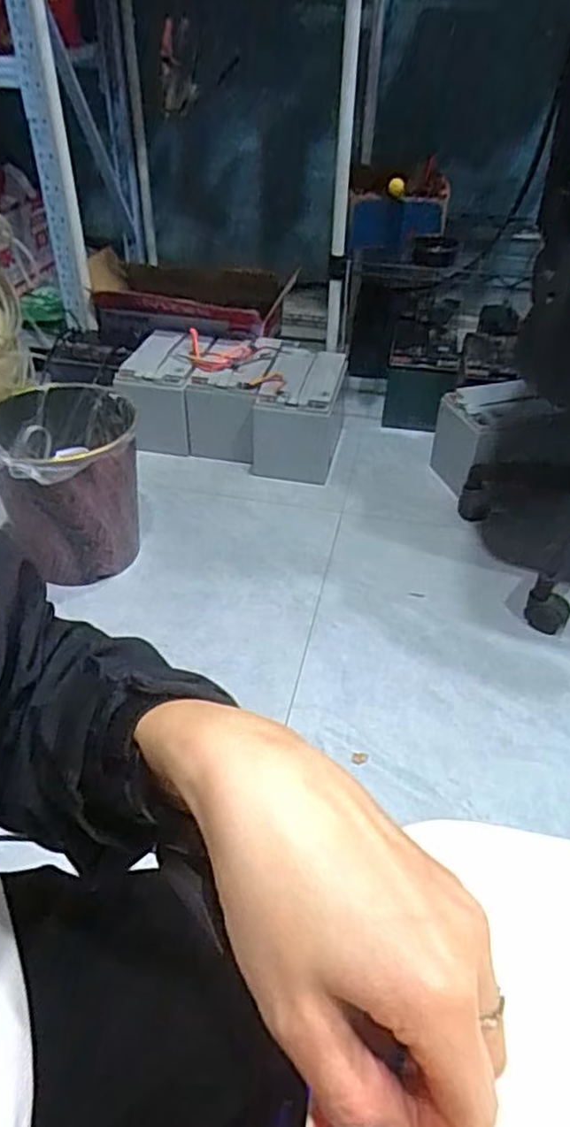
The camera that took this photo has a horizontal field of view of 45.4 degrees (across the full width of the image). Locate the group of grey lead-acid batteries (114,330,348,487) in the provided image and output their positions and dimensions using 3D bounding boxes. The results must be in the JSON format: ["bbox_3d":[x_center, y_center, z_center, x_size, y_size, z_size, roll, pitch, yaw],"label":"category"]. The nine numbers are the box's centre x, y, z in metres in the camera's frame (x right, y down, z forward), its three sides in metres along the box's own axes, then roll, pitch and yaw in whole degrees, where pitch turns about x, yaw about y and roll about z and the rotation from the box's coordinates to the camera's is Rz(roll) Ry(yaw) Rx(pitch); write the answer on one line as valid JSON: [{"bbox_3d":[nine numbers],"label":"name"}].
[{"bbox_3d":[-0.103,-0.332,1.431,0.443,0.192,0.227,9,41,9],"label":"group of grey lead-acid batteries"}]

